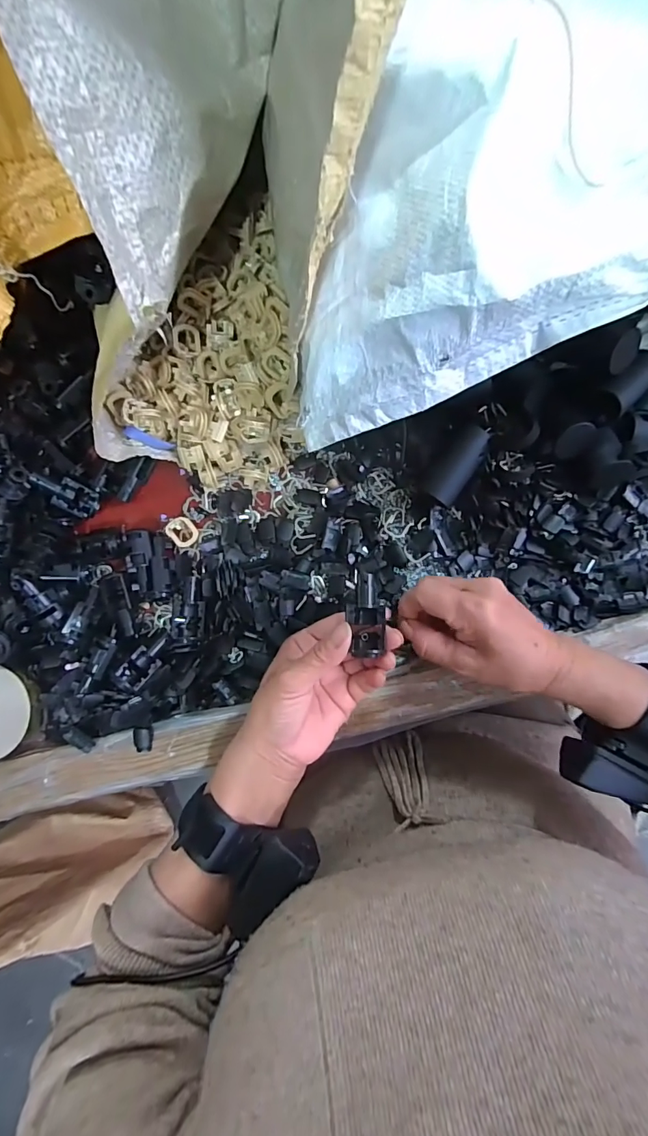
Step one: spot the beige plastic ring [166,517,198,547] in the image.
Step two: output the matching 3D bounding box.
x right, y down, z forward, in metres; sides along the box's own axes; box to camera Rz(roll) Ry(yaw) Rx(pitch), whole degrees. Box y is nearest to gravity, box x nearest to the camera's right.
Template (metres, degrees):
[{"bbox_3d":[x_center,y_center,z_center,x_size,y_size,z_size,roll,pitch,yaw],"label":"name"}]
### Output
[{"bbox_3d":[-0.122,-0.031,0.380,0.025,0.009,0.025,-9,108,-28],"label":"beige plastic ring"}]

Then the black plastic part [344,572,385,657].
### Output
[{"bbox_3d":[0.028,0.029,0.287,0.024,0.012,0.052,-2,86,2],"label":"black plastic part"}]

